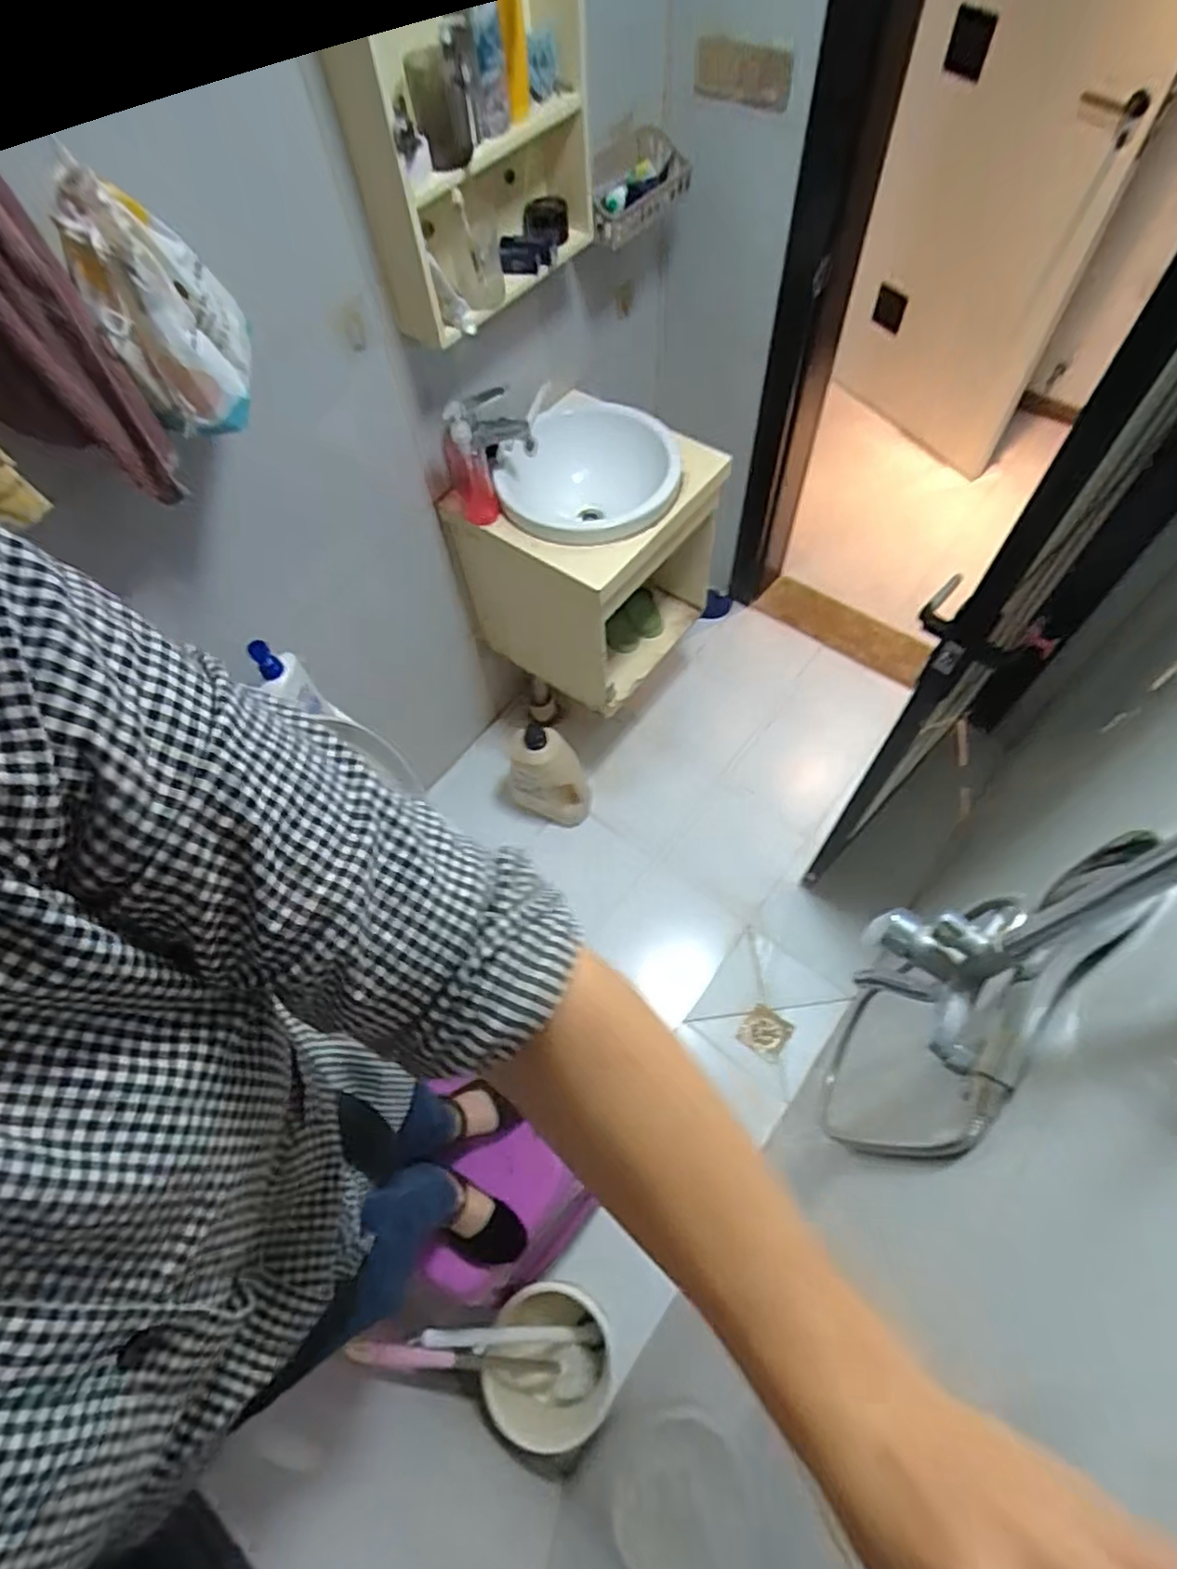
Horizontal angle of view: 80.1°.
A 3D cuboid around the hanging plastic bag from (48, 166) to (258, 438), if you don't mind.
[{"bbox_3d":[-0.418,-0.467,0.690,0.112,0.220,0.077,-6,62,1],"label":"hanging plastic bag"}]

